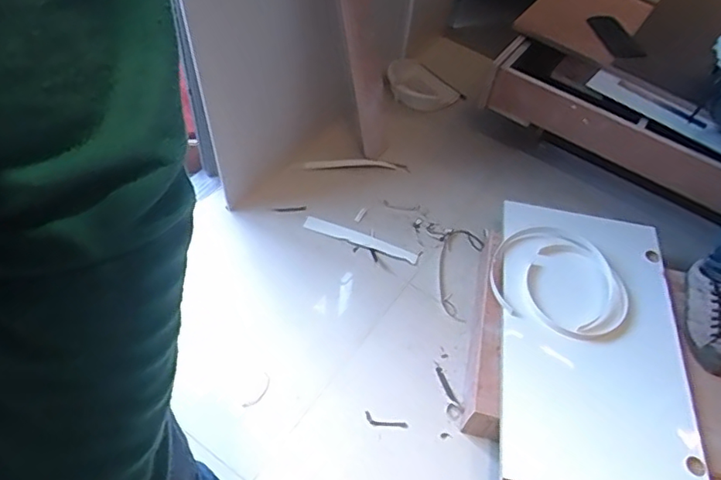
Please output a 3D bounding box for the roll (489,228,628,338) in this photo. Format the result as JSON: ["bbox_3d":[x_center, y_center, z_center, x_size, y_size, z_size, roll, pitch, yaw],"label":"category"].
[{"bbox_3d":[0.440,0.079,1.208,0.289,0.041,0.260,23,54,12],"label":"roll"}]

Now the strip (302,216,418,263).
[{"bbox_3d":[-0.004,-0.002,1.456,0.316,0.012,0.035,21,53,10],"label":"strip"}]

